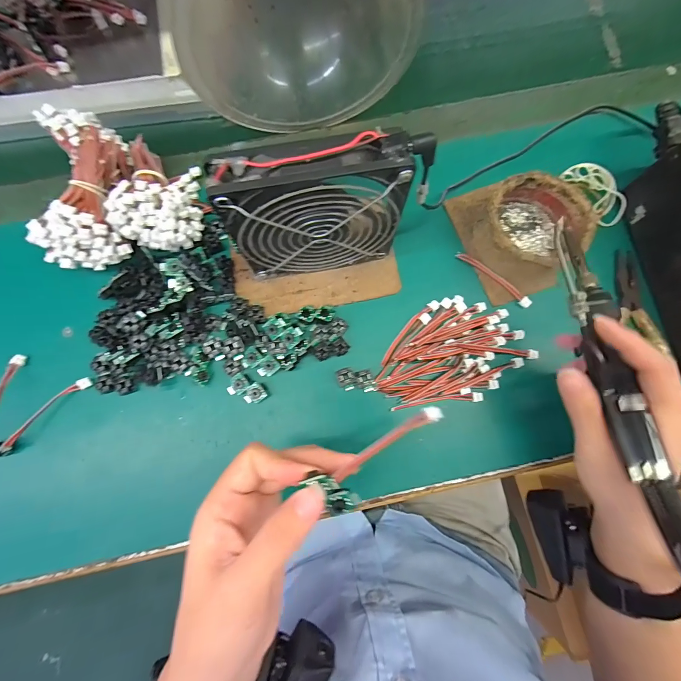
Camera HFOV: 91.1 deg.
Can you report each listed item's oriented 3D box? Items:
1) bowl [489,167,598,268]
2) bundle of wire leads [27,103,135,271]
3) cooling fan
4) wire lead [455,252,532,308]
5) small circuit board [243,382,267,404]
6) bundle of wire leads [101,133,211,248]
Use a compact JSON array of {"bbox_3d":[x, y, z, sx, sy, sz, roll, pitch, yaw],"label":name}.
[{"bbox_3d":[0.162,-0.098,0.285,0.080,0.044,0.078,0,80,0],"label":"bowl"},{"bbox_3d":[-0.214,-0.128,0.276,0.059,0.042,0.129,-4,80,-1],"label":"bundle of wire leads"},{"bbox_3d":[-0.013,-0.087,0.240,0.122,0.129,0.029,-9,80,-2],"label":"cooling fan"},{"bbox_3d":[0.135,-0.055,0.296,0.076,0.007,0.008,39,82,6],"label":"wire lead"},{"bbox_3d":[-0.070,0.044,0.272,0.019,0.007,0.015,-37,82,-6],"label":"small circuit board"},{"bbox_3d":[-0.151,-0.130,0.280,0.063,0.037,0.097,-2,80,-1],"label":"bundle of wire leads"}]

